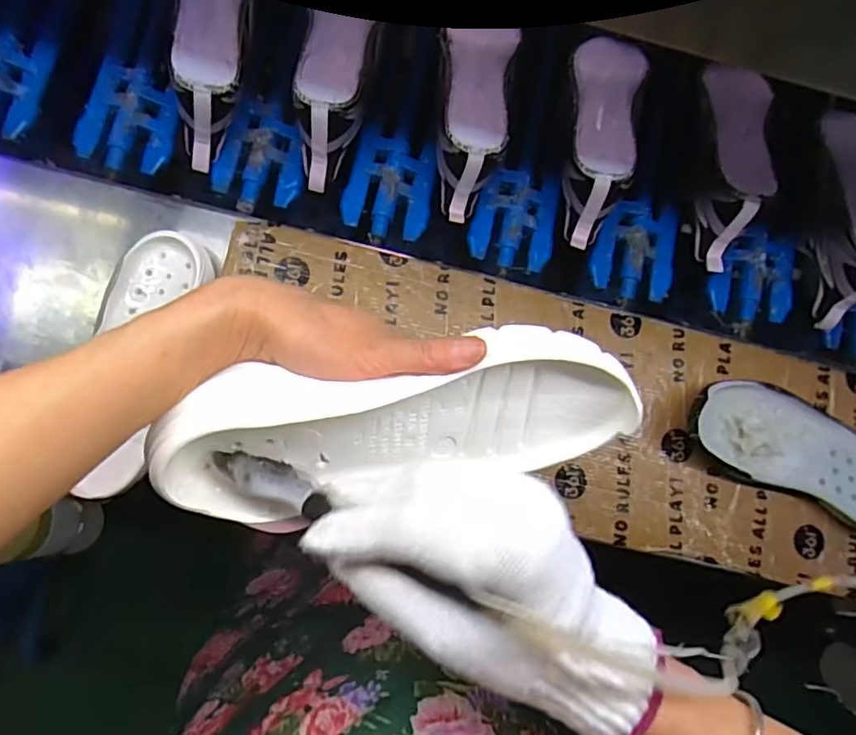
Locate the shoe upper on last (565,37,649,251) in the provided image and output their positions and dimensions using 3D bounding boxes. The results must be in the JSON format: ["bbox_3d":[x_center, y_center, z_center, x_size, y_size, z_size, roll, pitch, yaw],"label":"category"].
[{"bbox_3d":[0.165,-0.226,0.584,0.072,0.065,0.203,14,83,-3],"label":"shoe upper on last"}]

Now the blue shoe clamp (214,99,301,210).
[{"bbox_3d":[-0.167,-0.215,0.610,0.084,0.021,0.110,19,82,-3],"label":"blue shoe clamp"}]

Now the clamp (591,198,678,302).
[{"bbox_3d":[0.225,-0.129,0.646,0.091,0.024,0.104,7,83,-4],"label":"clamp"}]

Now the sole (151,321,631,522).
[{"bbox_3d":[-0.014,0.033,0.327,0.249,0.048,0.104,-8,126,-14],"label":"sole"}]

